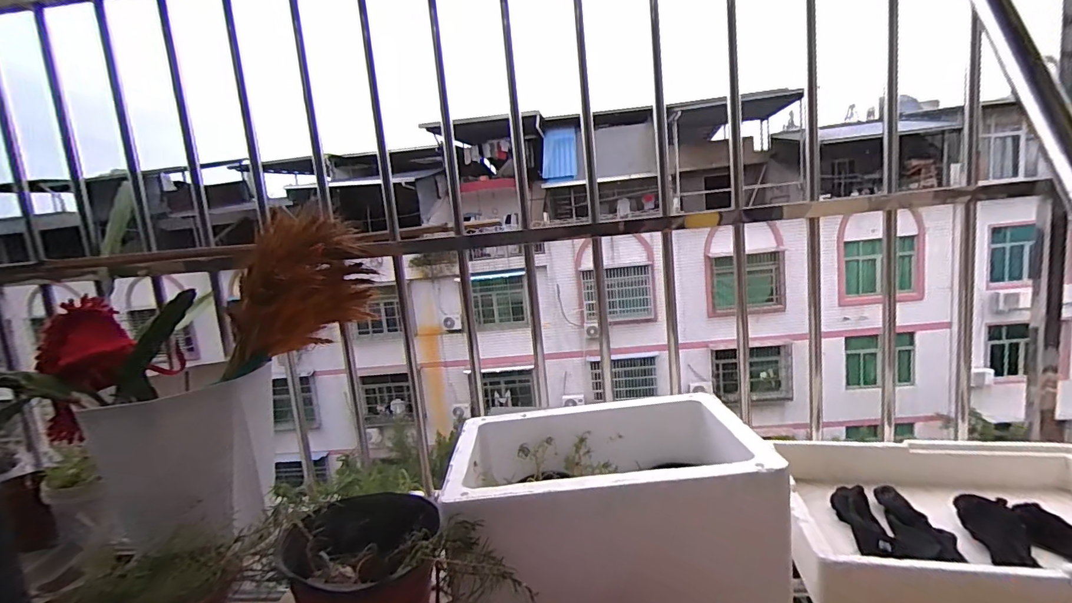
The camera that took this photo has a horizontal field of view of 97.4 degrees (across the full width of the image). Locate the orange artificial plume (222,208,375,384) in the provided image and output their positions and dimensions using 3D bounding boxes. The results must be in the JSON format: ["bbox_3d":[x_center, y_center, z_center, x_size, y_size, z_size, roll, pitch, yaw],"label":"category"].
[{"bbox_3d":[-0.353,-0.025,0.731,0.160,0.209,0.197,-2,10,23],"label":"orange artificial plume"}]

